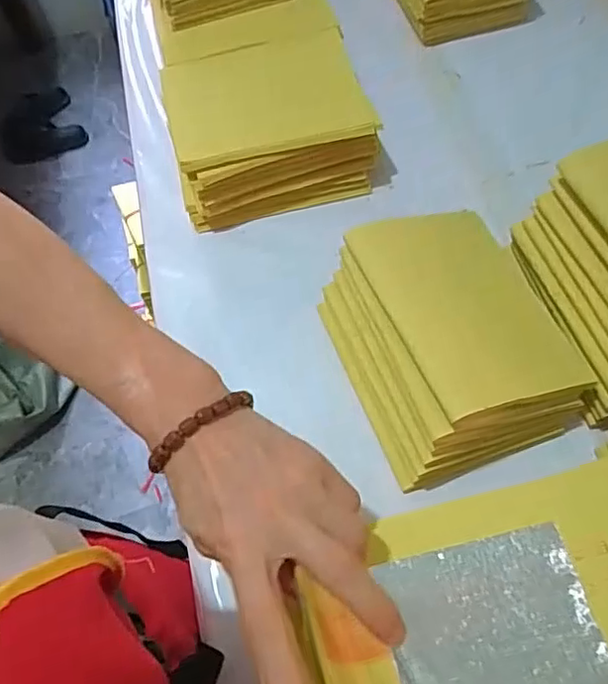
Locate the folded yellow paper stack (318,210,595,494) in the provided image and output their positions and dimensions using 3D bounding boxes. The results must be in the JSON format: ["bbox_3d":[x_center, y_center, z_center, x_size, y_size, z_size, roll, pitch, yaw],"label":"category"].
[{"bbox_3d":[0.101,-0.001,0.422,0.133,0.070,0.167,-21,64,-7],"label":"folded yellow paper stack"}]

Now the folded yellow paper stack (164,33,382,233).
[{"bbox_3d":[-0.033,-0.189,0.538,0.164,0.080,0.140,-14,63,-4],"label":"folded yellow paper stack"}]

